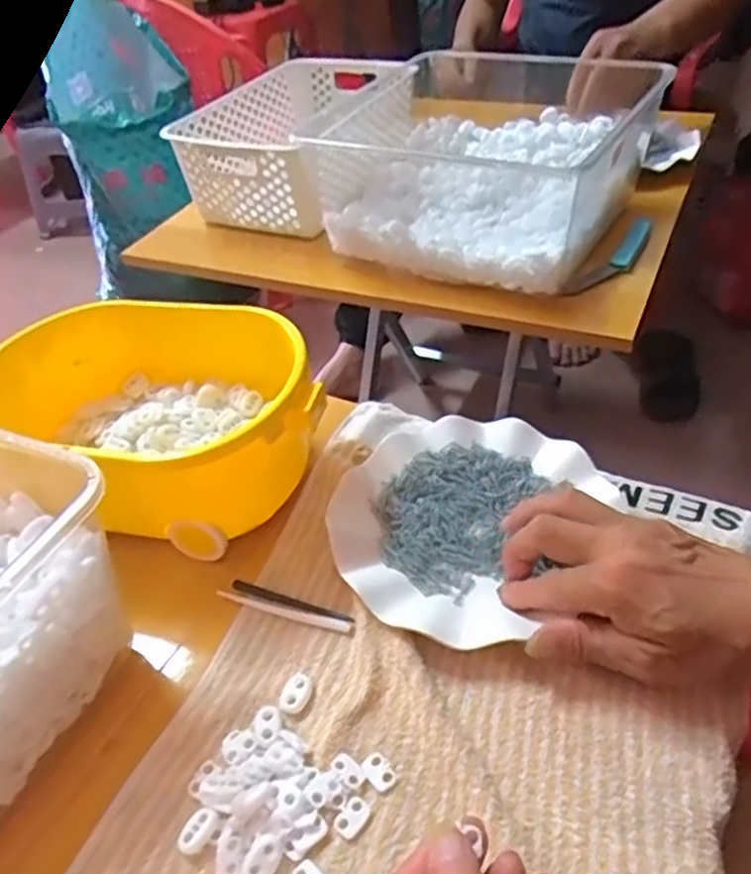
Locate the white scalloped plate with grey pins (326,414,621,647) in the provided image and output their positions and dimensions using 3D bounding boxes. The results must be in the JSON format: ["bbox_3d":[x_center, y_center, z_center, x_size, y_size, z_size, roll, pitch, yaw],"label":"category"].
[{"bbox_3d":[0.054,0.052,0.465,0.149,0.023,0.181,19,48,26],"label":"white scalloped plate with grey pins"}]

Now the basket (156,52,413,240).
[{"bbox_3d":[-0.091,-0.380,0.895,0.223,0.100,0.306,14,46,23],"label":"basket"}]

